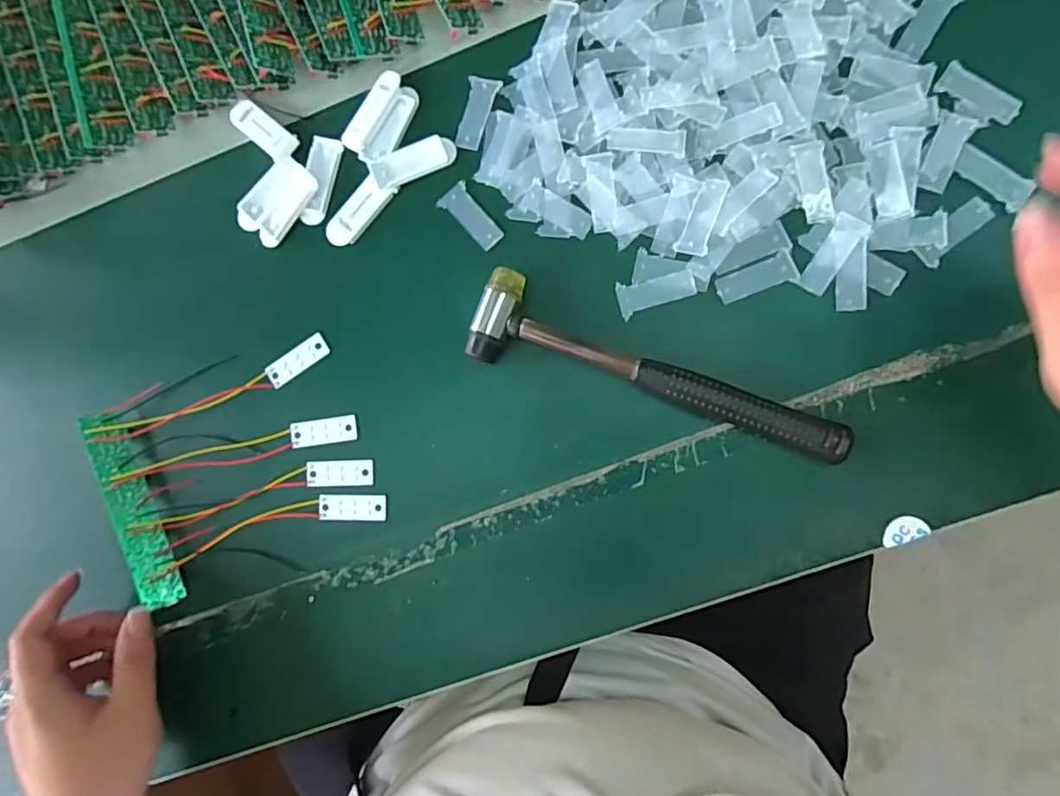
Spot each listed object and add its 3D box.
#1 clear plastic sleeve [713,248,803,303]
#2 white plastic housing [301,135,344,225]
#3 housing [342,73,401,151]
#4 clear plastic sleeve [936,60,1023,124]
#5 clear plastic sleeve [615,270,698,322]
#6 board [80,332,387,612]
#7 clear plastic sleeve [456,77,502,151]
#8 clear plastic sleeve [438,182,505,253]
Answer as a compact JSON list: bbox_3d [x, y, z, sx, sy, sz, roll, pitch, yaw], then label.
[{"bbox_3d":[0.142,-0.075,0.361,0.048,0.004,0.019,-22,87,6],"label":"clear plastic sleeve"},{"bbox_3d":[-0.144,-0.149,0.397,0.022,0.007,0.060,9,90,7],"label":"white plastic housing"},{"bbox_3d":[-0.107,-0.193,0.389,0.018,0.004,0.057,31,93,6],"label":"housing"},{"bbox_3d":[0.274,-0.185,0.351,0.048,0.004,0.021,36,86,10],"label":"clear plastic sleeve"},{"bbox_3d":[0.081,-0.067,0.367,0.049,0.004,0.021,-14,87,6],"label":"clear plastic sleeve"},{"bbox_3d":[-0.198,0.048,0.388,0.169,0.022,0.129,-22,87,6],"label":"board"},{"bbox_3d":[-0.036,-0.192,0.388,0.020,0.004,0.048,16,91,7],"label":"clear plastic sleeve"},{"bbox_3d":[-0.038,-0.121,0.386,0.021,0.004,0.048,-44,85,4],"label":"clear plastic sleeve"}]

